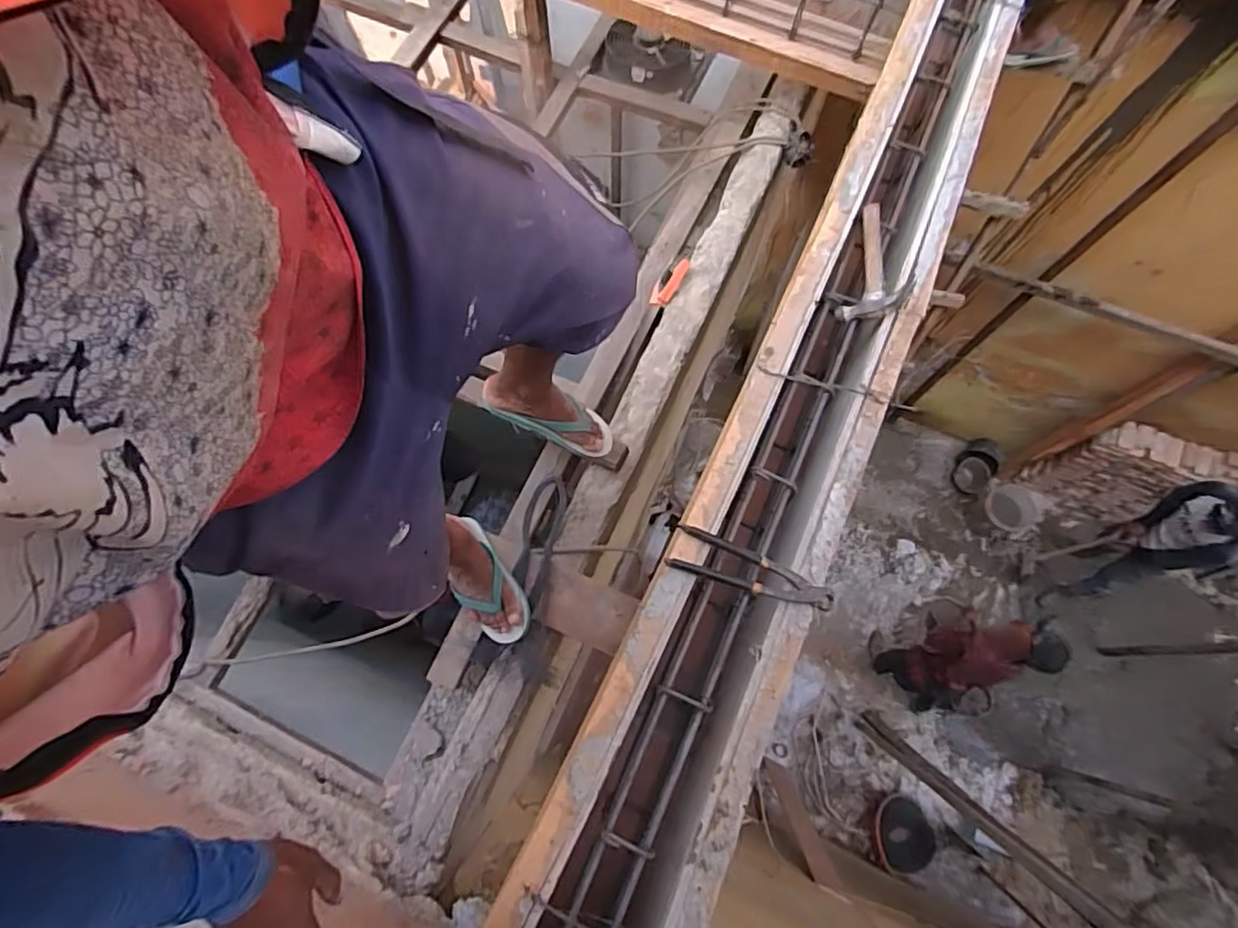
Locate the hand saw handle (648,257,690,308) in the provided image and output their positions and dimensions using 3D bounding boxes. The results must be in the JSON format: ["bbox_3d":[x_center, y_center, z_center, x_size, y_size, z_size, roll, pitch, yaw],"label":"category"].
[{"bbox_3d":[0.120,-0.443,1.494,0.073,0.030,0.140,19,78,36],"label":"hand saw handle"}]

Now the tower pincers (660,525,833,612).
[{"bbox_3d":[0.176,0.140,0.810,0.214,0.018,0.056,17,73,5],"label":"tower pincers"}]

